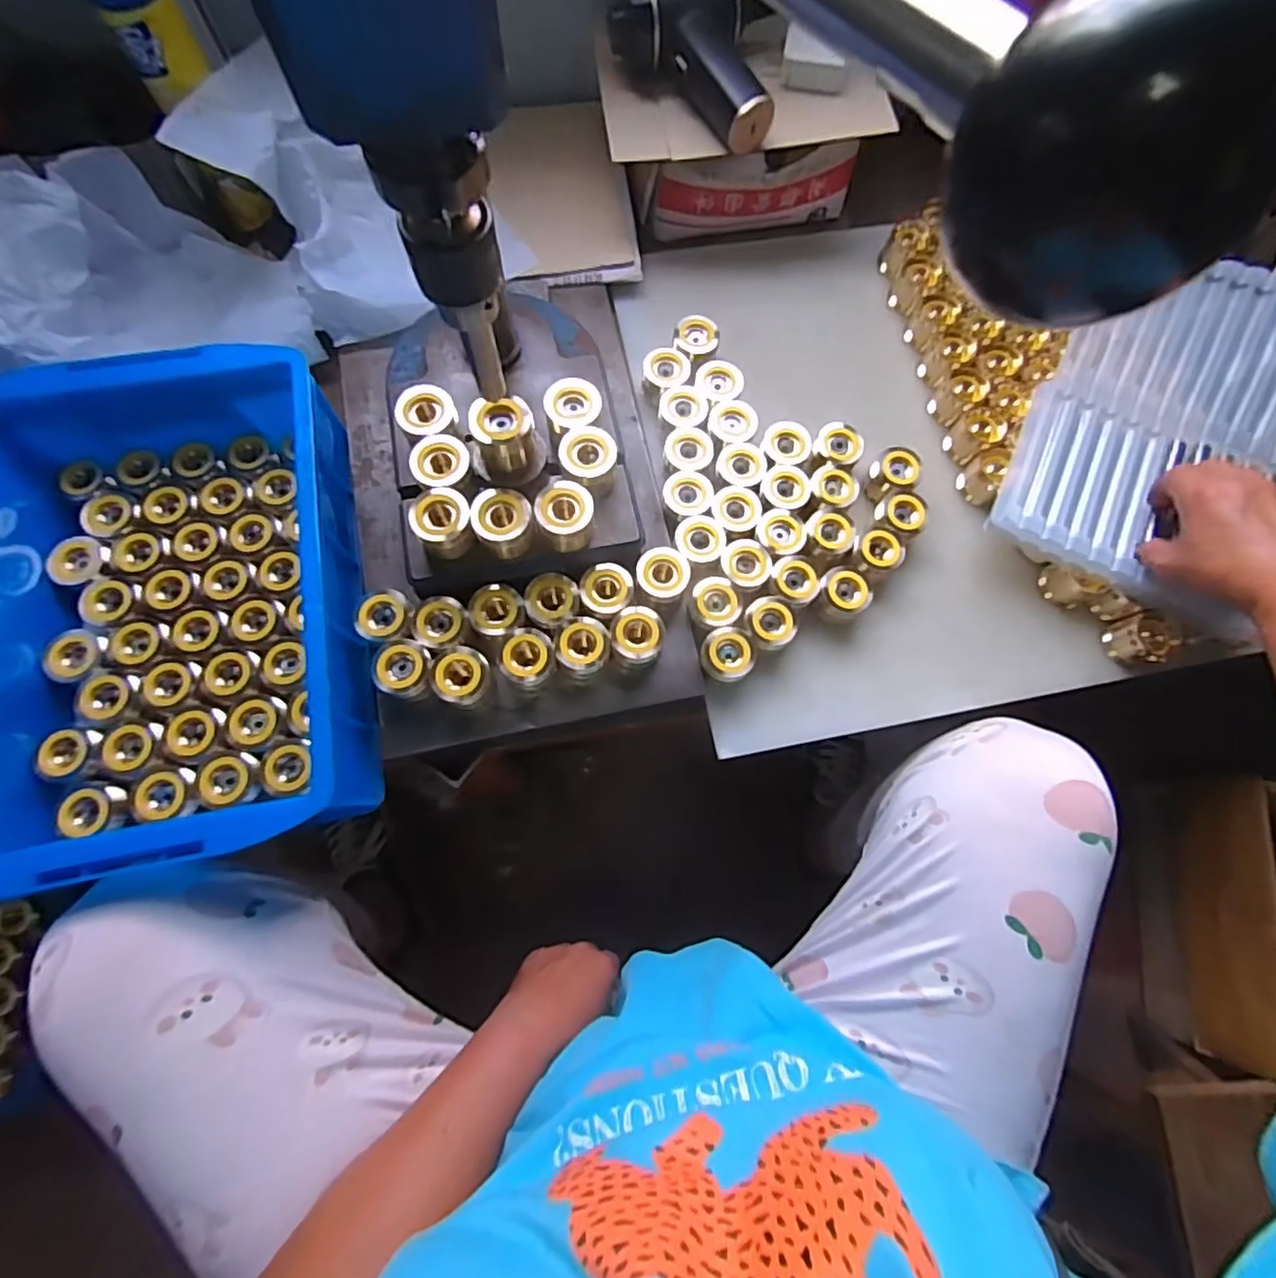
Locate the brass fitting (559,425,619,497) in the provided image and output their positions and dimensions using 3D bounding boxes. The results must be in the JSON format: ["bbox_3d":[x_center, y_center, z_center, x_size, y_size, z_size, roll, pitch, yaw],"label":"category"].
[{"bbox_3d":[-0.036,-0.131,0.458,0.040,0.042,0.043,1,74,-1],"label":"brass fitting"}]

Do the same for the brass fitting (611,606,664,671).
[{"bbox_3d":[0.000,-0.001,0.472,0.040,0.039,0.040,0,74,-1],"label":"brass fitting"}]

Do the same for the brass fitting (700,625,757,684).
[{"bbox_3d":[0.071,0.014,0.489,0.042,0.035,0.041,0,74,-1],"label":"brass fitting"}]

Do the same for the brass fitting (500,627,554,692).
[{"bbox_3d":[-0.081,0.013,0.462,0.037,0.041,0.043,-1,74,-2],"label":"brass fitting"}]

